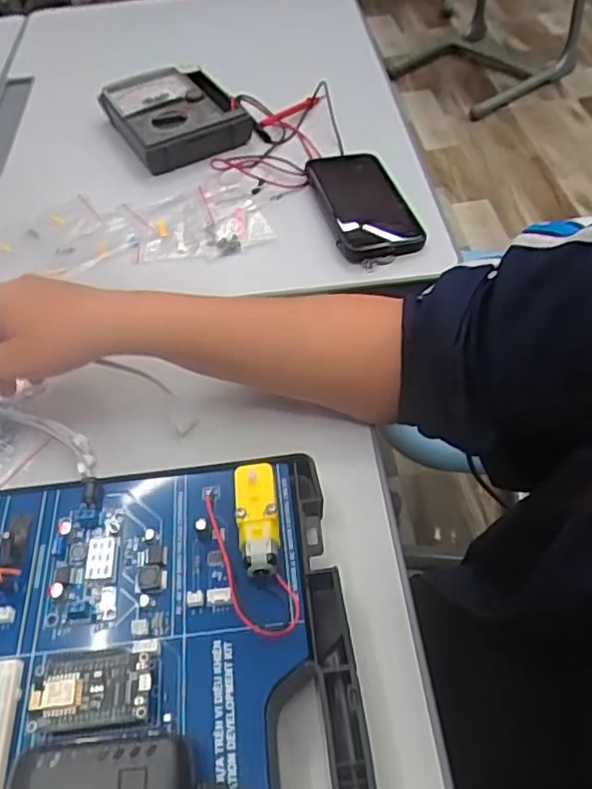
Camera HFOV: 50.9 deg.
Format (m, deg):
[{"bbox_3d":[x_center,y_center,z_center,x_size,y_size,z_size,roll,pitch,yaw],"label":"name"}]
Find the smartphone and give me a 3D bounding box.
[{"bbox_3d":[0.060,-0.179,0.579,0.075,0.019,0.143,-14,52,-6],"label":"smartphone"}]

